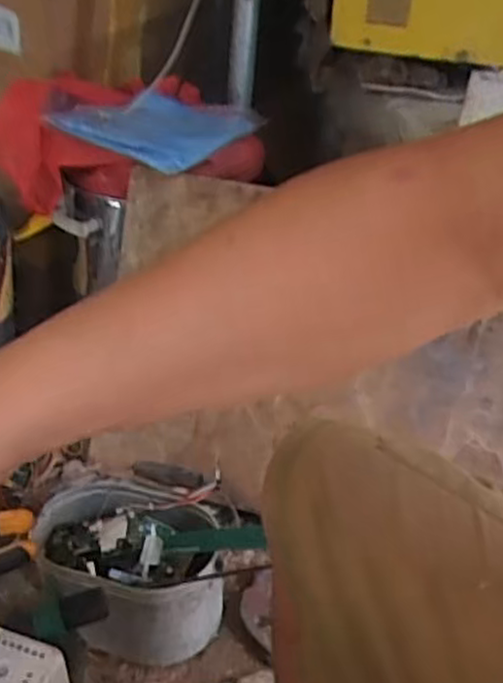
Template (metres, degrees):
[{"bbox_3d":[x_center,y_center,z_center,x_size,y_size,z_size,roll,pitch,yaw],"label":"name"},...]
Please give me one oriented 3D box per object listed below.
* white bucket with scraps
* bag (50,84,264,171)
[{"bbox_3d":[-0.147,0.293,0.910,0.212,0.134,0.174,4,32,-2],"label":"white bucket with scraps"},{"bbox_3d":[-0.162,-0.381,1.229,0.280,0.060,0.325,17,34,19],"label":"bag"}]

